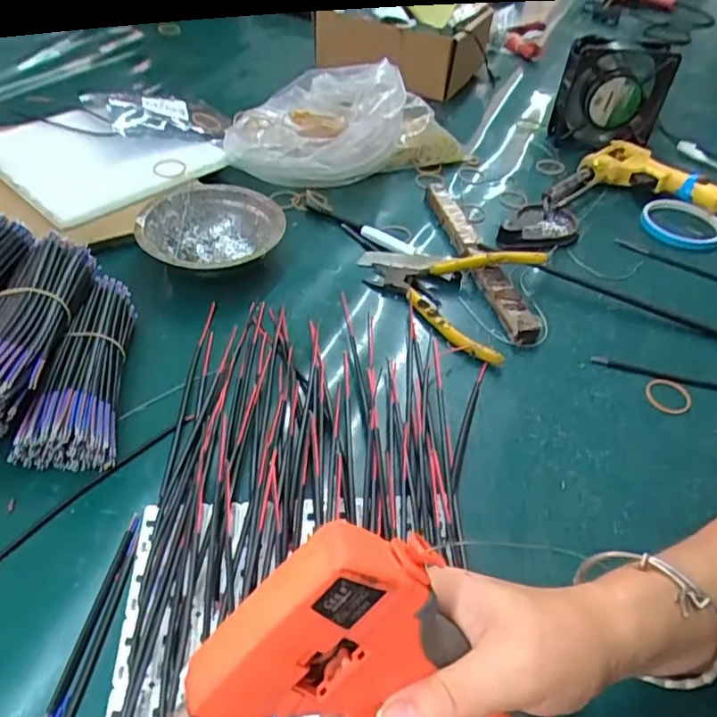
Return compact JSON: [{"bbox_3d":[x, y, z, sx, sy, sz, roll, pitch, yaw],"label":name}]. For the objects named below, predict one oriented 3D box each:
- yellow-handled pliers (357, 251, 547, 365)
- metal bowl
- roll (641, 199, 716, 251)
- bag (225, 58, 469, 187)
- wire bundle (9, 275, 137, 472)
[{"bbox_3d":[0.075,-0.073,0.546,0.159,0.035,0.131,24,48,15],"label":"yellow-handled pliers"},{"bbox_3d":[-0.132,-0.111,0.551,0.125,0.043,0.115,1,46,-6],"label":"metal bowl"},{"bbox_3d":[0.356,-0.149,0.664,0.087,0.013,0.087,4,46,-4],"label":"roll"},{"bbox_3d":[-0.011,-0.242,0.631,0.234,0.121,0.120,9,46,1],"label":"bag"},{"bbox_3d":[-0.198,0.008,0.426,0.059,0.043,0.142,-2,47,-9],"label":"wire bundle"}]

